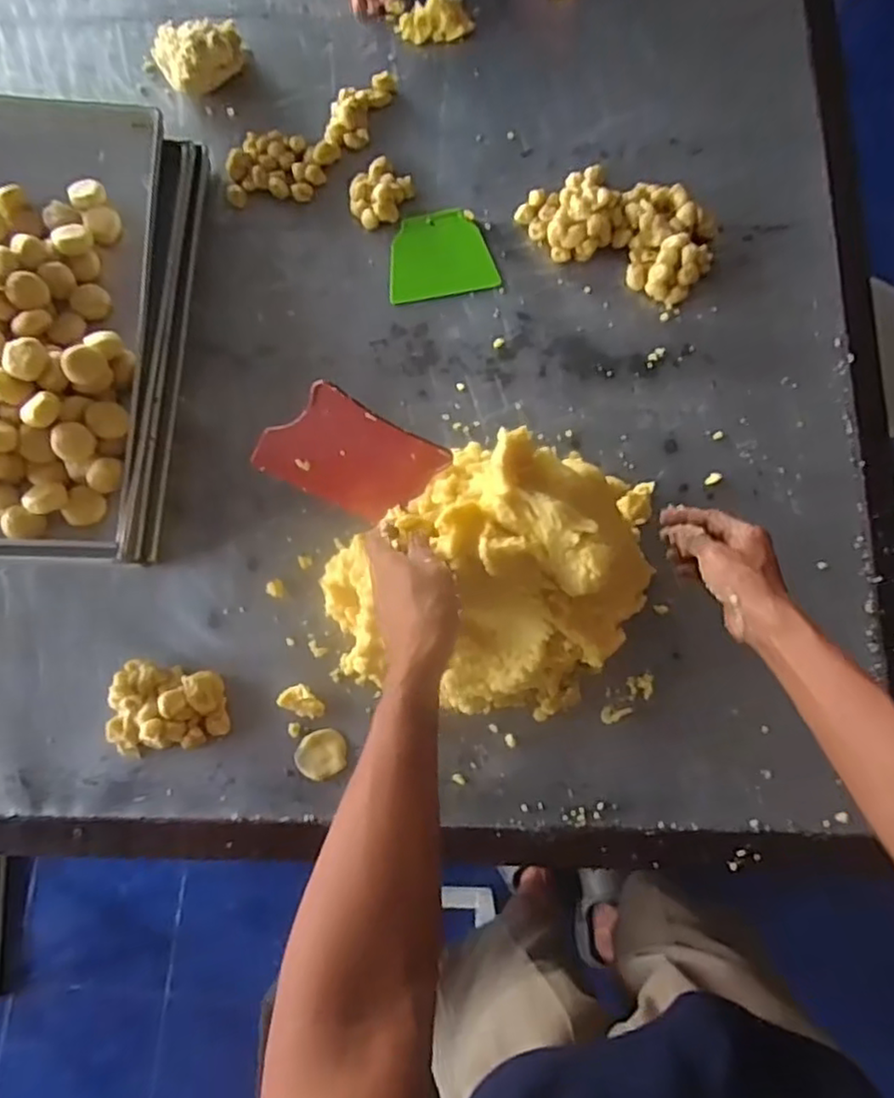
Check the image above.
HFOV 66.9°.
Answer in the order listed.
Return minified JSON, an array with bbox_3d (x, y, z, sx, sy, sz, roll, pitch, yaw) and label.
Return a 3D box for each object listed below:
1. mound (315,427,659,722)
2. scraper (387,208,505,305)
[{"bbox_3d":[0.041,0.021,0.620,0.279,0.192,0.235,9,79,2],"label":"mound"},{"bbox_3d":[-0.010,-0.349,0.800,0.125,0.004,0.106,-11,79,-2],"label":"scraper"}]

